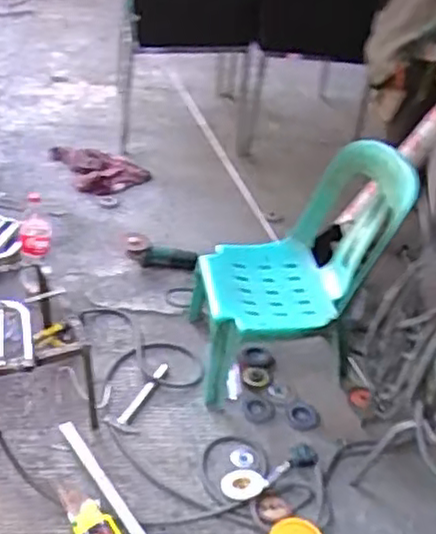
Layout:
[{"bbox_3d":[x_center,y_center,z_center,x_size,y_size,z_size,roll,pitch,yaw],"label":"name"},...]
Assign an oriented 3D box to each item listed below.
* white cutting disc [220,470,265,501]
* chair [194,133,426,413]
[{"bbox_3d":[0.059,0.523,1.721,0.102,0.028,0.084,-6,40,-15],"label":"white cutting disc"},{"bbox_3d":[0.224,0.015,1.929,0.534,0.618,0.430,4,37,-6],"label":"chair"}]

